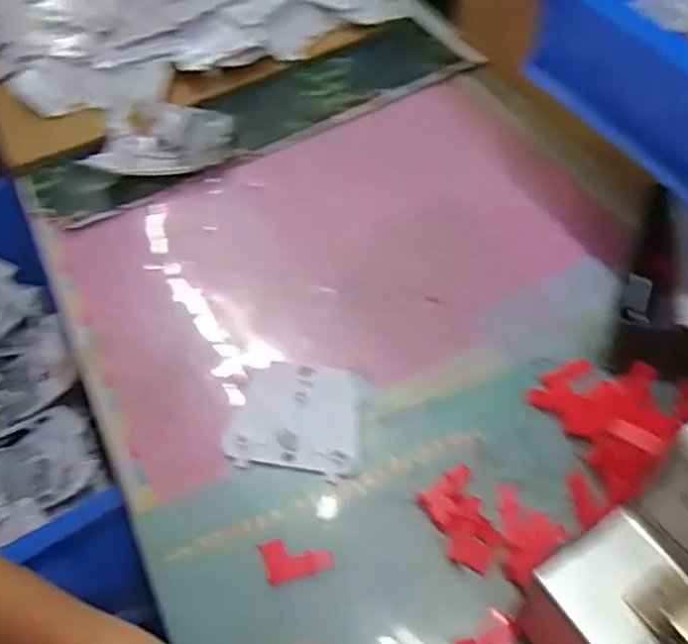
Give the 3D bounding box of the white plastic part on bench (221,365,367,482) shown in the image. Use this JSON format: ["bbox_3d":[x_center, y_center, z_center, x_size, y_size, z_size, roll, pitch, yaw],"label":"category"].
[{"bbox_3d":[-0.029,0.057,0.417,0.080,0.012,0.068,6,54,11],"label":"white plastic part on bench"}]

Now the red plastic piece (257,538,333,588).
[{"bbox_3d":[-0.027,0.132,0.374,0.038,0.006,0.022,-14,53,-4],"label":"red plastic piece"}]

